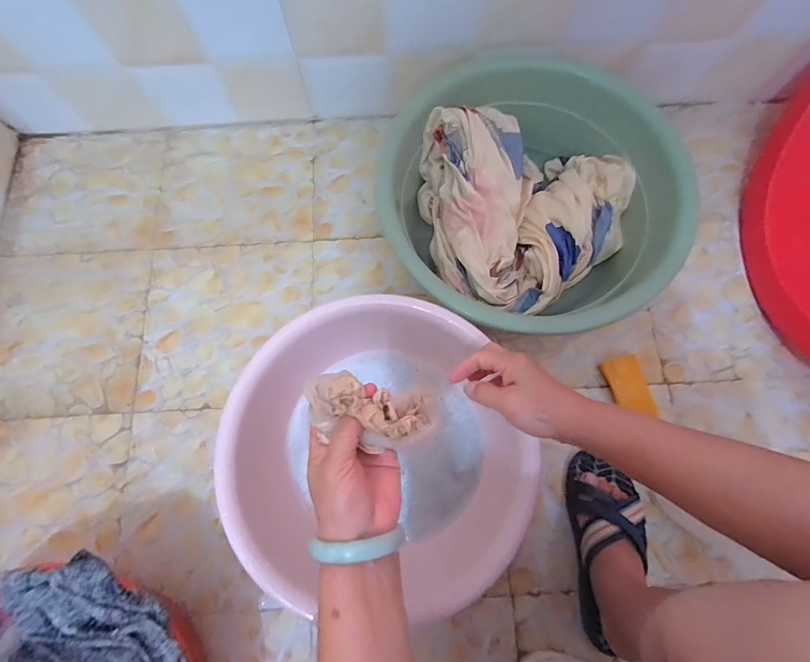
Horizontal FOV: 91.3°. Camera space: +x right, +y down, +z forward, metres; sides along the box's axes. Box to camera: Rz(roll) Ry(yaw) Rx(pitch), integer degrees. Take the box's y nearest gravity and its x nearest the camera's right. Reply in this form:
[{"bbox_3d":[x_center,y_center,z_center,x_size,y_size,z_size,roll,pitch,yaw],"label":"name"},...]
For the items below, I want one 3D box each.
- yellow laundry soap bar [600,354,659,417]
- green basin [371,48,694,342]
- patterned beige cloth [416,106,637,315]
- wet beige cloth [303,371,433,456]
[{"bbox_3d":[0.375,0.095,0.664,0.052,0.028,0.102,-13,75,-3],"label":"yellow laundry soap bar"},{"bbox_3d":[0.191,-0.187,0.629,0.418,0.154,0.406,0,75,0],"label":"green basin"},{"bbox_3d":[0.188,-0.183,0.626,0.330,0.113,0.283,6,75,2],"label":"patterned beige cloth"},{"bbox_3d":[-0.032,0.070,0.335,0.106,0.037,0.054,13,75,4],"label":"wet beige cloth"}]

